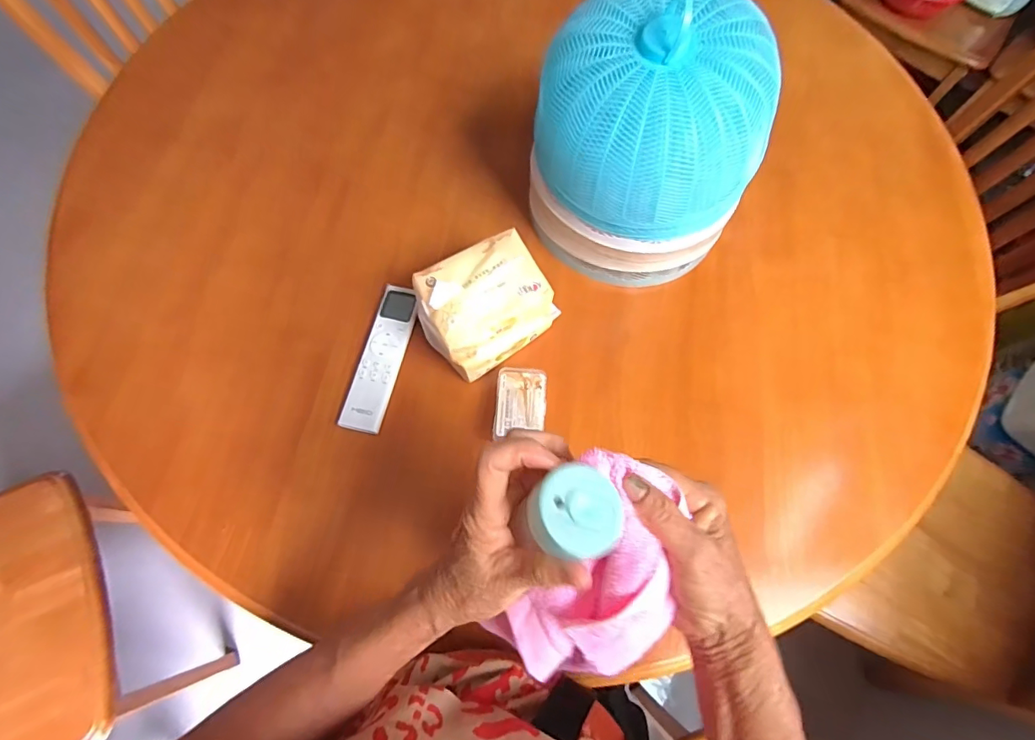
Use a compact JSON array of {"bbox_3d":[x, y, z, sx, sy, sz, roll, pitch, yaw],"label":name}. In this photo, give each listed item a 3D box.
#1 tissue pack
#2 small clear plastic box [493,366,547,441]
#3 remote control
[{"bbox_3d":[-0.036,-0.069,0.530,0.137,0.097,0.105,-34,75,-11],"label":"tissue pack"},{"bbox_3d":[0.003,0.036,0.530,0.053,0.030,0.074,5,73,0],"label":"small clear plastic box"},{"bbox_3d":[-0.153,-0.017,0.551,0.047,0.013,0.175,12,73,3],"label":"remote control"}]

